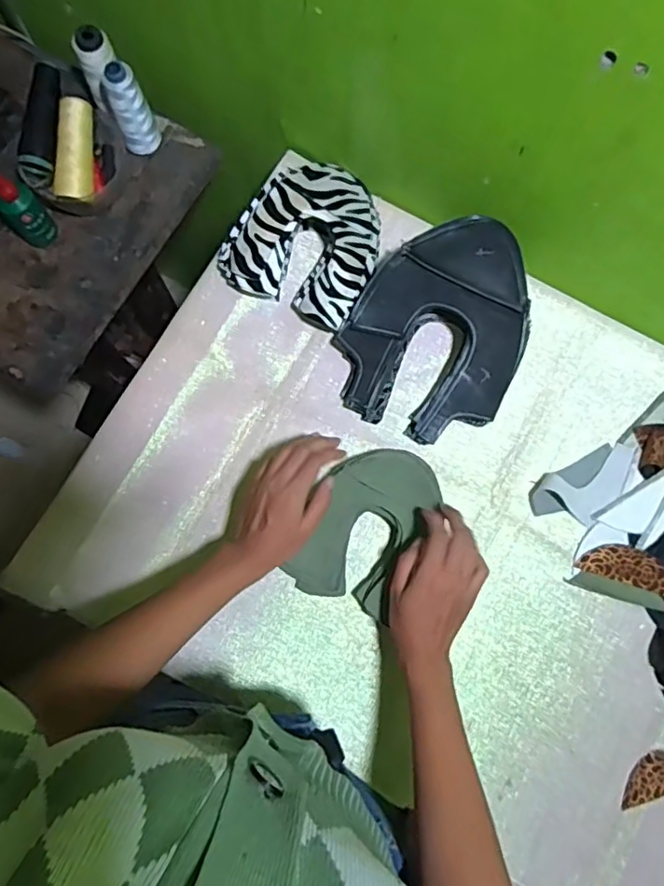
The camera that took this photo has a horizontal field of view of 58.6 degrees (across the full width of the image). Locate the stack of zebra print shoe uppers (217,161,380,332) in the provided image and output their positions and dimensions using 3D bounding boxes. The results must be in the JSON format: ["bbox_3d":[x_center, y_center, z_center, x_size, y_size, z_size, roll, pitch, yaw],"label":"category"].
[{"bbox_3d":[-0.025,-0.237,0.687,0.167,0.079,0.179,25,79,4],"label":"stack of zebra print shoe uppers"}]

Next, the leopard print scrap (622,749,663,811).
[{"bbox_3d":[0.338,0.341,0.609,0.093,0.006,0.040,-19,79,-5],"label":"leopard print scrap"}]

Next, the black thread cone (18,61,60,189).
[{"bbox_3d":[-0.330,-0.360,0.671,0.043,0.040,0.138,11,96,1],"label":"black thread cone"}]

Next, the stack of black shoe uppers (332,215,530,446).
[{"bbox_3d":[0.121,-0.126,0.652,0.195,0.100,0.229,25,79,4],"label":"stack of black shoe uppers"}]

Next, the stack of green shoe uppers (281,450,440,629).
[{"bbox_3d":[0.038,0.091,0.630,0.104,0.056,0.170,27,79,4],"label":"stack of green shoe uppers"}]

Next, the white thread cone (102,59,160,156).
[{"bbox_3d":[-0.237,-0.394,0.699,0.042,0.112,0.036,-21,79,-5],"label":"white thread cone"}]

